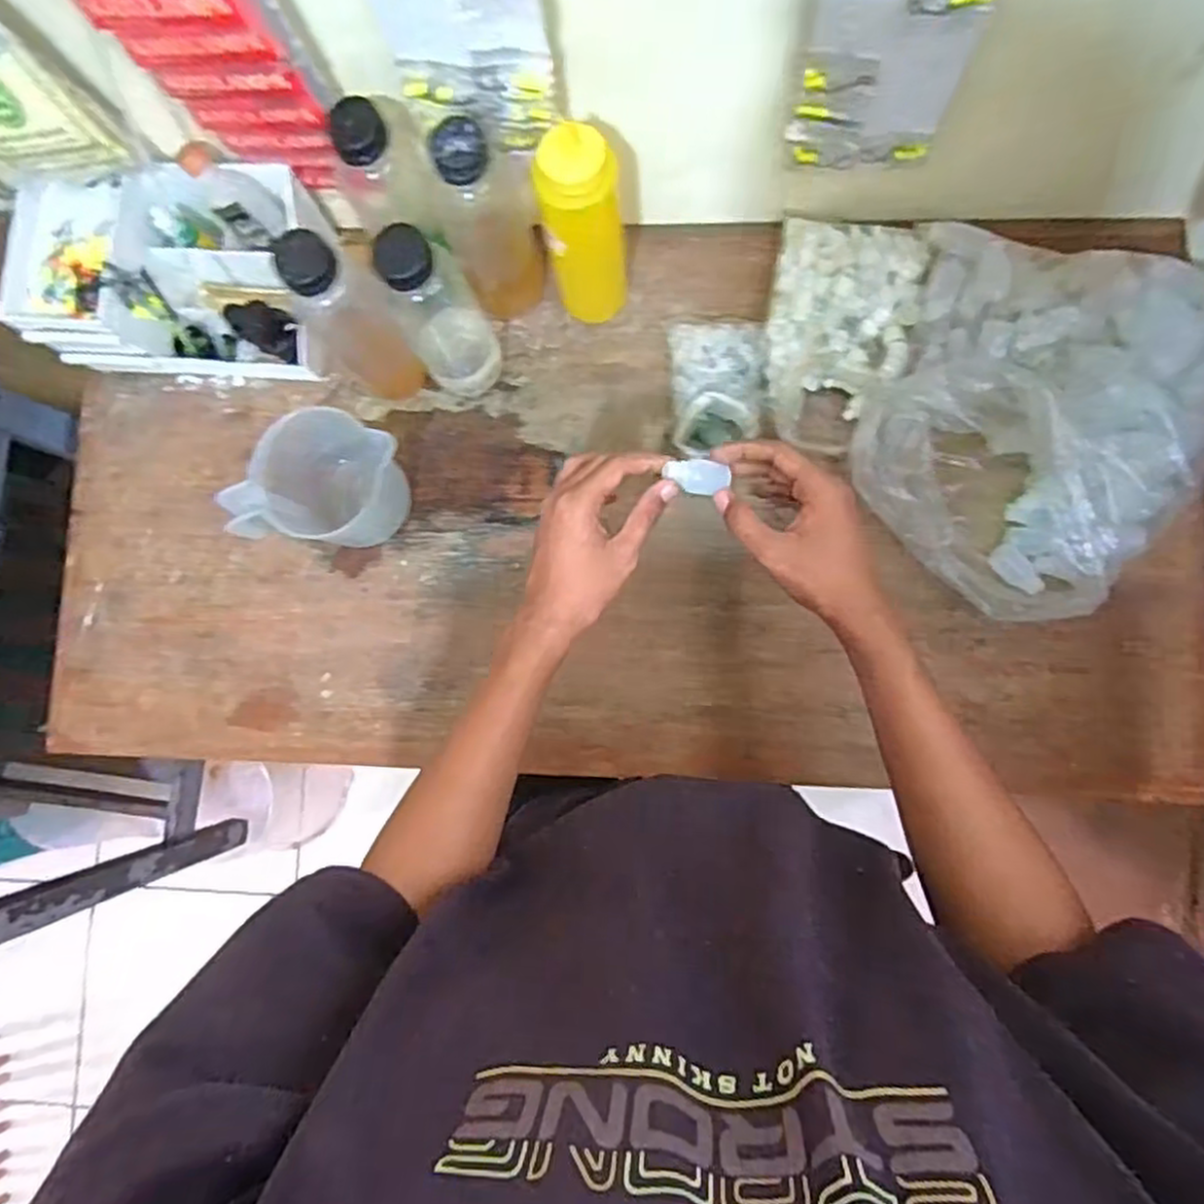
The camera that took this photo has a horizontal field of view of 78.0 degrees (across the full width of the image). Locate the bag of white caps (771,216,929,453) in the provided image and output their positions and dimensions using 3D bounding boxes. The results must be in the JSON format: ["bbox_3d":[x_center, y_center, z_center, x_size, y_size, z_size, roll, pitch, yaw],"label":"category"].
[{"bbox_3d":[0.201,-0.227,0.636,0.120,0.049,0.185,11,85,5],"label":"bag of white caps"}]

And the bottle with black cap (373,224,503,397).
[{"bbox_3d":[-0.130,-0.225,0.584,0.059,0.192,0.057,0,84,4],"label":"bottle with black cap"}]

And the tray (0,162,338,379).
[{"bbox_3d":[-0.363,-0.277,0.643,0.234,0.099,0.141,-1,84,4],"label":"tray"}]

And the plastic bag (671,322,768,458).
[{"bbox_3d":[0.102,-0.187,0.643,0.079,0.021,0.114,-2,84,4],"label":"plastic bag"}]

